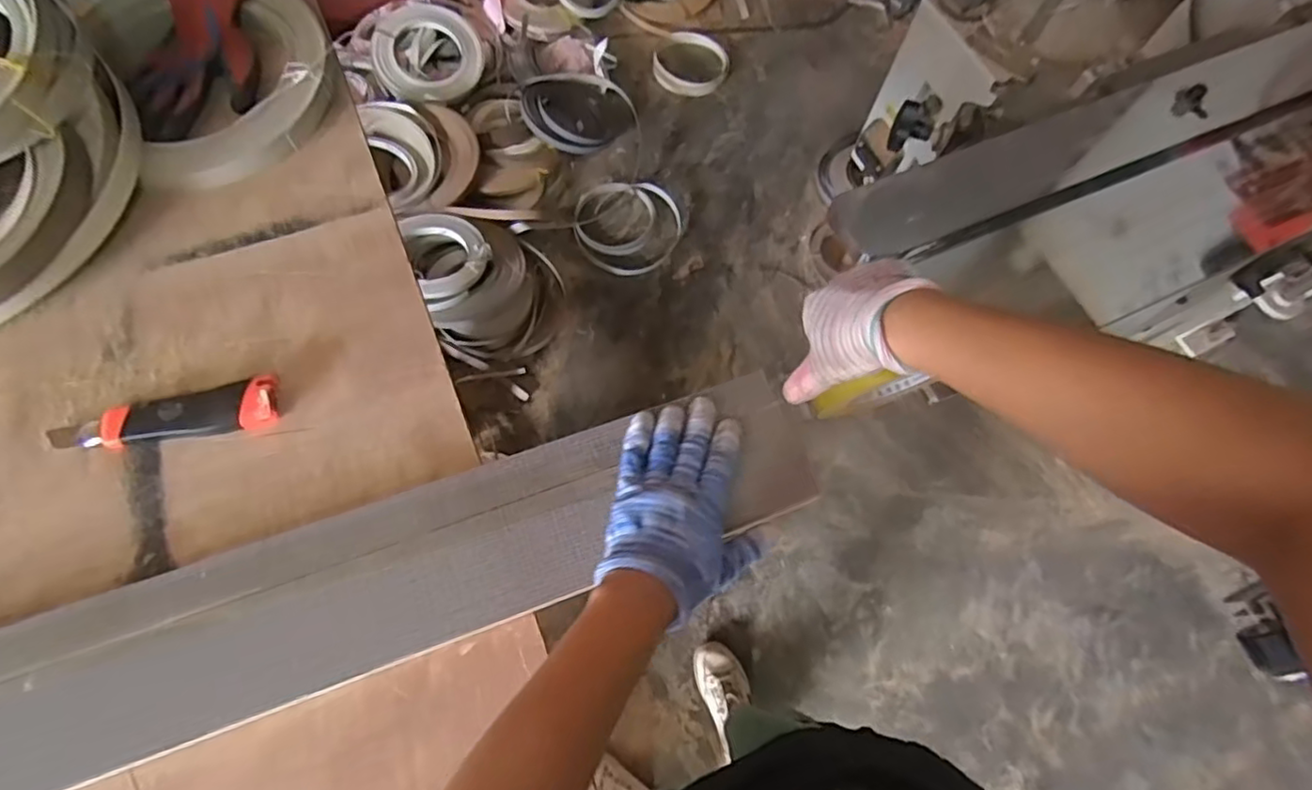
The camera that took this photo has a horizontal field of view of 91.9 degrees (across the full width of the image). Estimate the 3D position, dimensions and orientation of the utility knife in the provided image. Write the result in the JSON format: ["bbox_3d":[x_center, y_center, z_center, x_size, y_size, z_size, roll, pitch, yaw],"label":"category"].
[{"bbox_3d":[-0.395,0.021,0.509,0.171,0.019,0.040,-12,68,-9],"label":"utility knife"}]

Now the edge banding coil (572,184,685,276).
[{"bbox_3d":[-0.081,-0.469,1.747,0.293,0.040,0.287,1,67,-3],"label":"edge banding coil"}]

